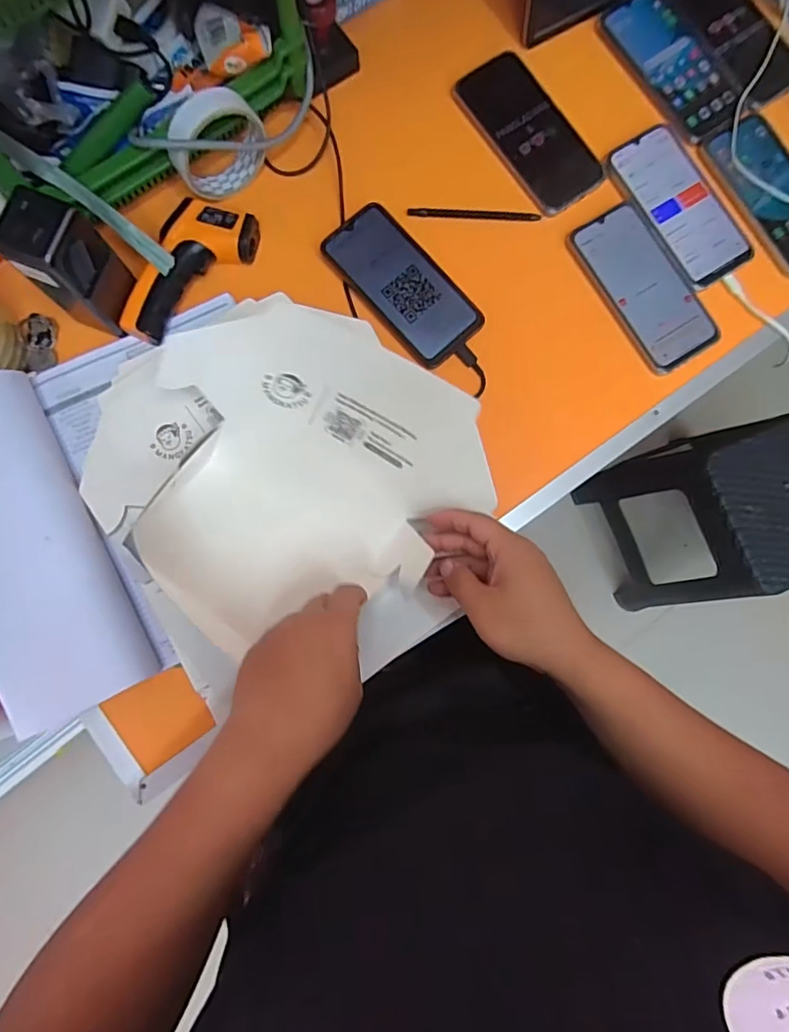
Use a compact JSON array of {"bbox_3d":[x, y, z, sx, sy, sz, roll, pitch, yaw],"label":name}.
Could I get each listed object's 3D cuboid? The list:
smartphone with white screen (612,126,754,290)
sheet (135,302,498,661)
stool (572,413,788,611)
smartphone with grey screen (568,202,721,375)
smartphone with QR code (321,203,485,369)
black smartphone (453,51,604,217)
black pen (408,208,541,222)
[{"bbox_3d":[0.293,-0.318,0.552,0.082,0.006,0.168,-31,86,-6],"label":"smartphone with white screen"},{"bbox_3d":[-0.068,-0.036,0.435,0.266,0.104,0.215,-18,84,-7],"label":"sheet"},{"bbox_3d":[0.676,-0.009,1.153,0.304,0.434,0.321,-22,85,-6],"label":"stool"},{"bbox_3d":[0.250,-0.230,0.537,0.083,0.006,0.168,-32,86,-6],"label":"smartphone with grey screen"},{"bbox_3d":[0.007,-0.226,0.526,0.076,0.009,0.163,-42,87,-9],"label":"smartphone with QR code"},{"bbox_3d":[0.137,-0.393,0.554,0.087,0.011,0.170,-34,87,-7],"label":"black smartphone"},{"bbox_3d":[0.080,-0.304,0.546,0.132,0.009,0.012,0,82,-5],"label":"black pen"}]

